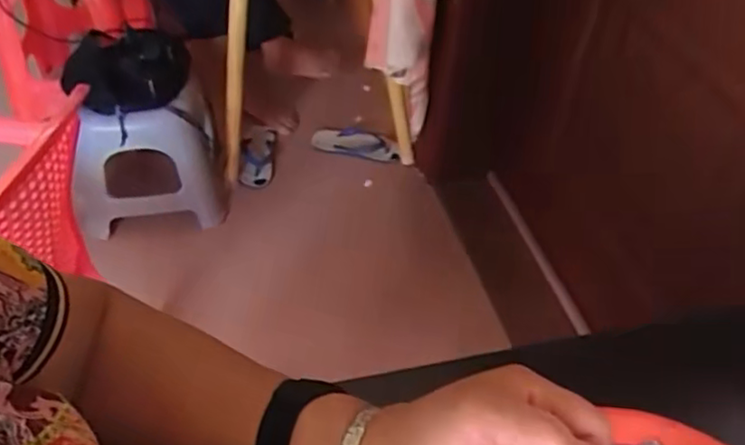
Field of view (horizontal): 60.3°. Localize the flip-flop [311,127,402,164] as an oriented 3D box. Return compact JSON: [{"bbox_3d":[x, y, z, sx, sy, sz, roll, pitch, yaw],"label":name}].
[{"bbox_3d":[-0.038,-0.217,1.722,0.238,0.030,0.099,10,47,5],"label":"flip-flop"}]

